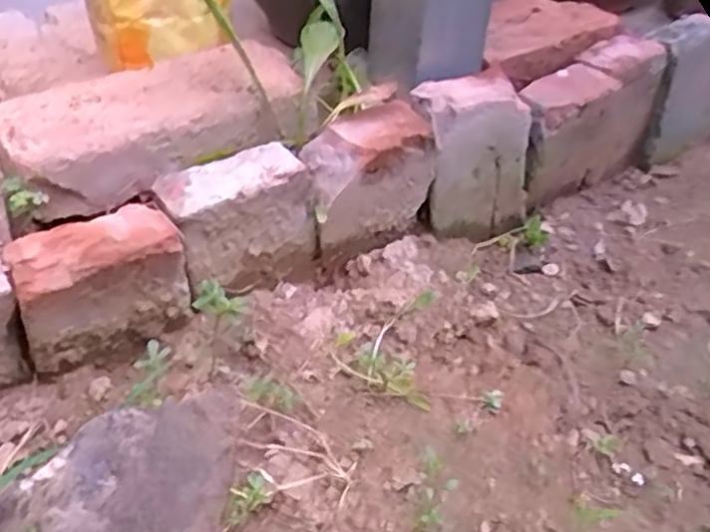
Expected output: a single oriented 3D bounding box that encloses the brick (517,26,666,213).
[{"bbox_3d":[0.235,-0.143,0.758,0.222,0.148,0.053,-28,48,-33],"label":"brick"}]

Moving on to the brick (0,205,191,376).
[{"bbox_3d":[-0.181,0.016,0.518,0.112,0.088,0.046,-17,43,-24],"label":"brick"}]

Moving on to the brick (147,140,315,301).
[{"bbox_3d":[-0.094,-0.031,0.571,0.108,0.101,0.056,-23,46,-29],"label":"brick"}]

